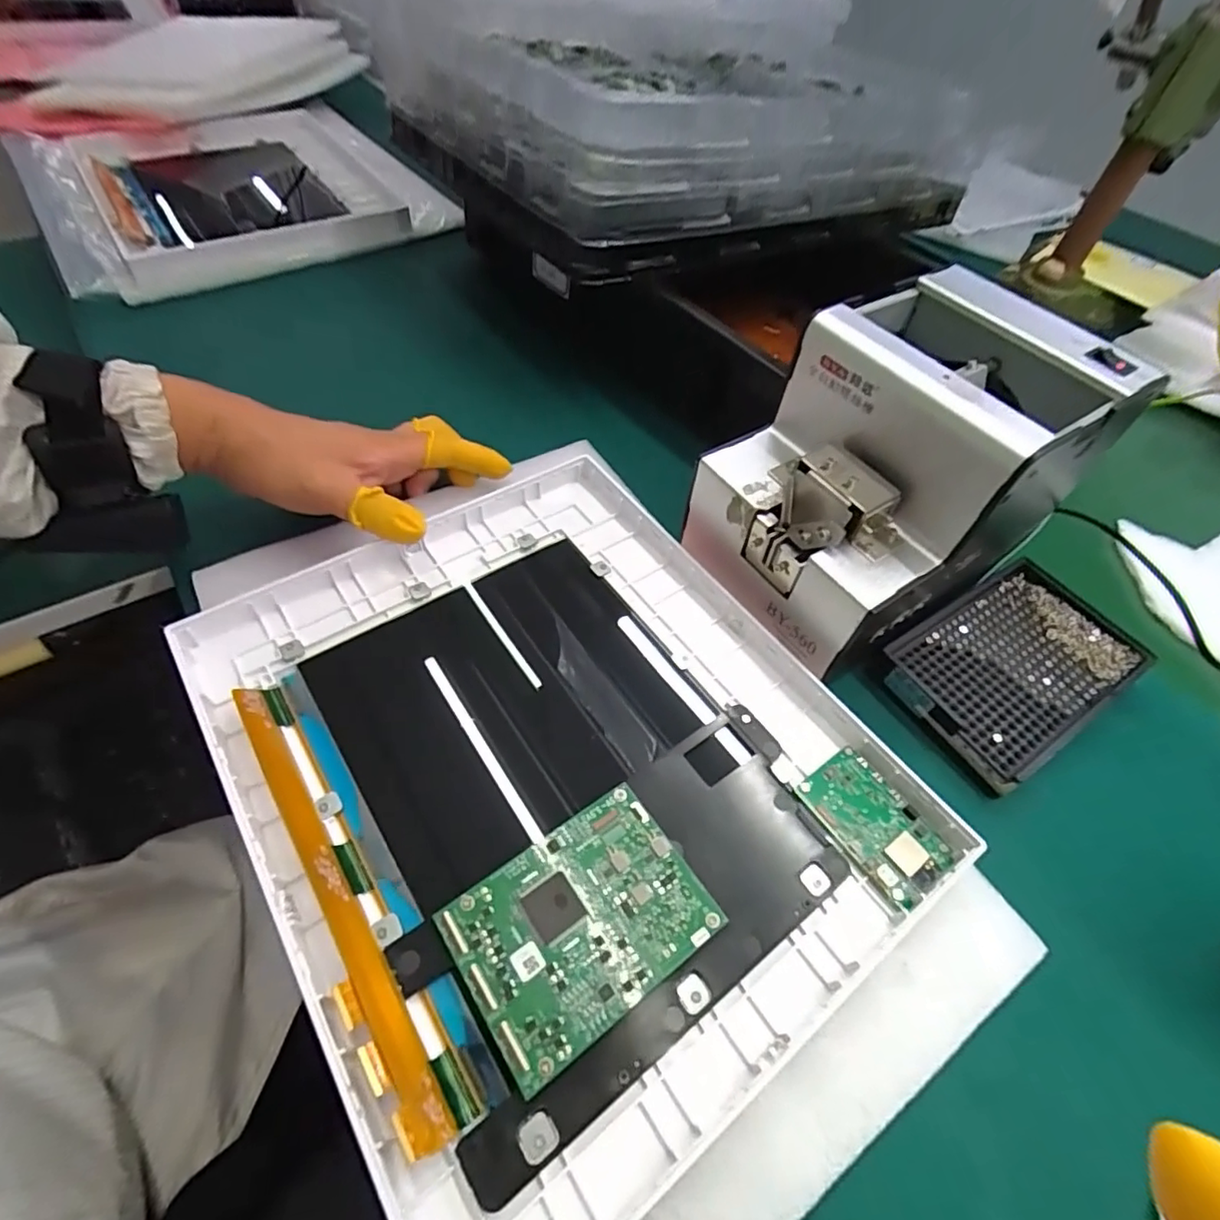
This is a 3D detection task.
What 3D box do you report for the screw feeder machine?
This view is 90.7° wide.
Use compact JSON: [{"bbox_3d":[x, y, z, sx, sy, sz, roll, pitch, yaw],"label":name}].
[{"bbox_3d":[0.150,-0.075,0.326,0.171,0.128,0.125,-25,60,-22],"label":"screw feeder machine"}]

